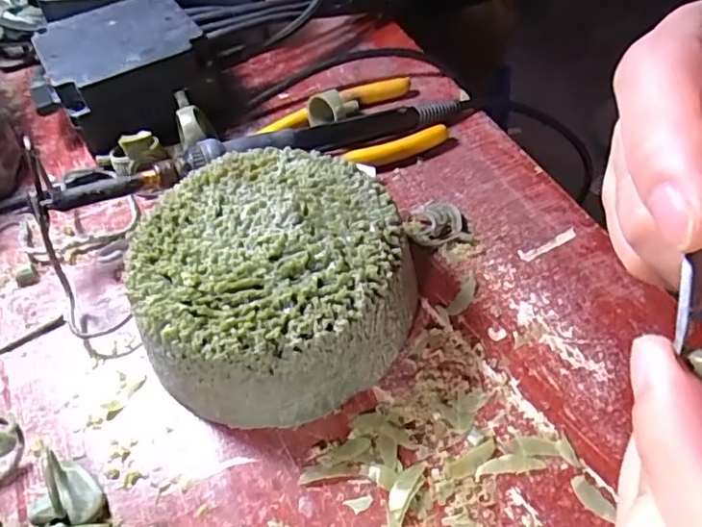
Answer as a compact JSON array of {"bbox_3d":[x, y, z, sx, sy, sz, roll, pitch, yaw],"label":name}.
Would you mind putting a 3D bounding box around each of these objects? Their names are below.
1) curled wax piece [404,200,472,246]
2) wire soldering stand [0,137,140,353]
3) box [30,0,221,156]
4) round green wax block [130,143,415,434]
[{"bbox_3d":[0.039,-0.019,0.255,0.025,0.008,0.025,-13,50,-5],"label":"curled wax piece"},{"bbox_3d":[-0.139,-0.009,0.246,0.078,0.038,0.092,-11,50,-4],"label":"wire soldering stand"},{"bbox_3d":[-0.119,-0.104,0.307,0.076,0.041,0.081,-27,53,-16],"label":"box"},{"bbox_3d":[-0.030,0.005,0.217,0.094,0.046,0.099,-3,50,3],"label":"round green wax block"}]

